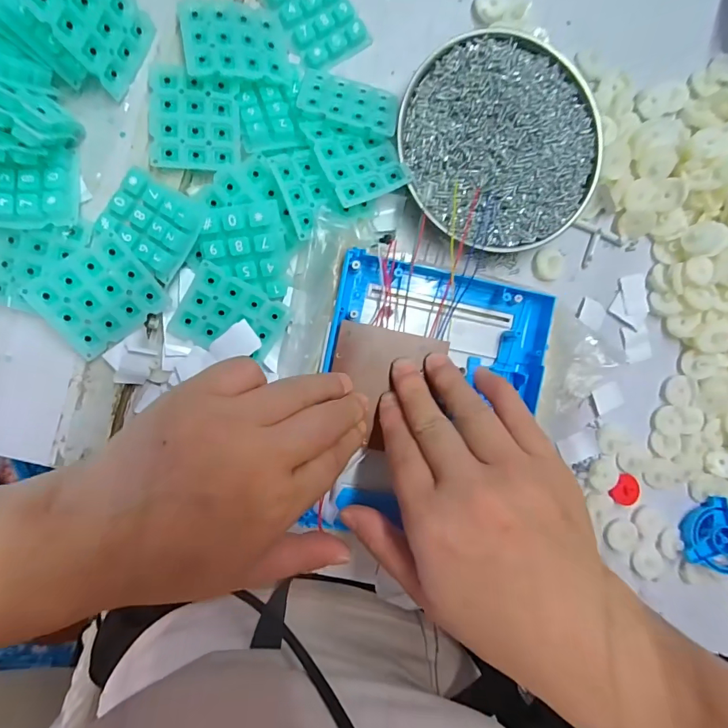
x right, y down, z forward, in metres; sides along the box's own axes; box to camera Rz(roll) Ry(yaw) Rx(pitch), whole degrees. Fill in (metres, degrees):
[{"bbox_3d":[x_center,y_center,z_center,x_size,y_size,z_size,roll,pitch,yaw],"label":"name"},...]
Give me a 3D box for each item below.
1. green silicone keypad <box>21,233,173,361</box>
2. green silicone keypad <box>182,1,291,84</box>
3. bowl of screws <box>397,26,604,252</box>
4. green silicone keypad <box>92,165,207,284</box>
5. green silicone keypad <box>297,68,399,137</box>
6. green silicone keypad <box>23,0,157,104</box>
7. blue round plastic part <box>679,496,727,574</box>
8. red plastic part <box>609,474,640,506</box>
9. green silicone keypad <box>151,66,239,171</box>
[{"bbox_3d":[-0.152,-0.039,0.245,0.060,0.012,0.048,-36,98,-3],"label":"green silicone keypad"},{"bbox_3d":[-0.076,-0.191,0.253,0.059,0.009,0.047,-8,83,-22],"label":"green silicone keypad"},{"bbox_3d":[0.092,-0.143,0.278,0.130,0.021,0.131,-1,95,-7],"label":"bowl of screws"},{"bbox_3d":[-0.123,-0.082,0.245,0.052,0.007,0.046,32,90,-9],"label":"green silicone keypad"},{"bbox_3d":[-0.009,-0.164,0.265,0.060,0.004,0.047,12,58,-9],"label":"green silicone keypad"},{"bbox_3d":[-0.141,-0.184,0.225,0.004,0.058,0.050,24,87,18],"label":"green silicone keypad"},{"bbox_3d":[0.268,0.130,0.321,0.050,0.014,0.053,-11,76,7],"label":"blue round plastic part"},{"bbox_3d":[0.199,0.096,0.321,0.024,0.004,0.022,32,90,-9],"label":"red plastic part"},{"bbox_3d":[-0.100,-0.144,0.253,0.051,0.011,0.057,2,95,-8],"label":"green silicone keypad"}]

